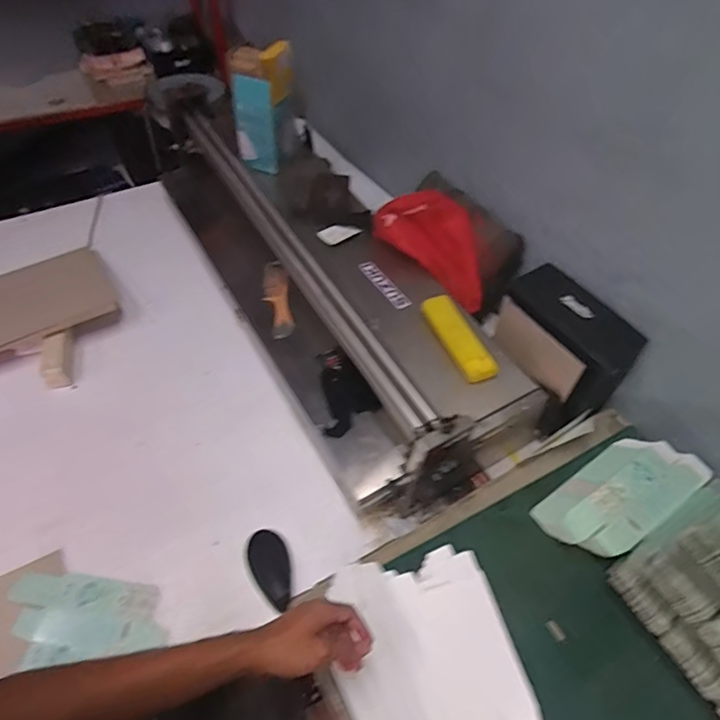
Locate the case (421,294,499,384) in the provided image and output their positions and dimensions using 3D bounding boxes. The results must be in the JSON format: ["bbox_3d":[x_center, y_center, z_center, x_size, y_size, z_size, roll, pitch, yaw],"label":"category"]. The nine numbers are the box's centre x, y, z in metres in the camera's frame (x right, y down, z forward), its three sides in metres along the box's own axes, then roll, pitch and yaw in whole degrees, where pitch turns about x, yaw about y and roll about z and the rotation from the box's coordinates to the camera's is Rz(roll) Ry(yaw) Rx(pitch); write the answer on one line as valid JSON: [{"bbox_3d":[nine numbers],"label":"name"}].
[{"bbox_3d":[0.171,-0.041,0.862,0.056,0.035,0.180,-18,57,-17],"label":"case"}]

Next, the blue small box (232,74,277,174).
[{"bbox_3d":[-0.236,-0.519,1.106,0.083,0.184,0.067,-7,54,-10],"label":"blue small box"}]

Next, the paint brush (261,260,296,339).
[{"bbox_3d":[-0.178,-0.137,1.068,0.053,0.031,0.229,-7,54,-10],"label":"paint brush"}]

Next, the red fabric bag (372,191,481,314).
[{"bbox_3d":[0.147,-0.229,0.984,0.239,0.175,0.065,25,55,14],"label":"red fabric bag"}]

